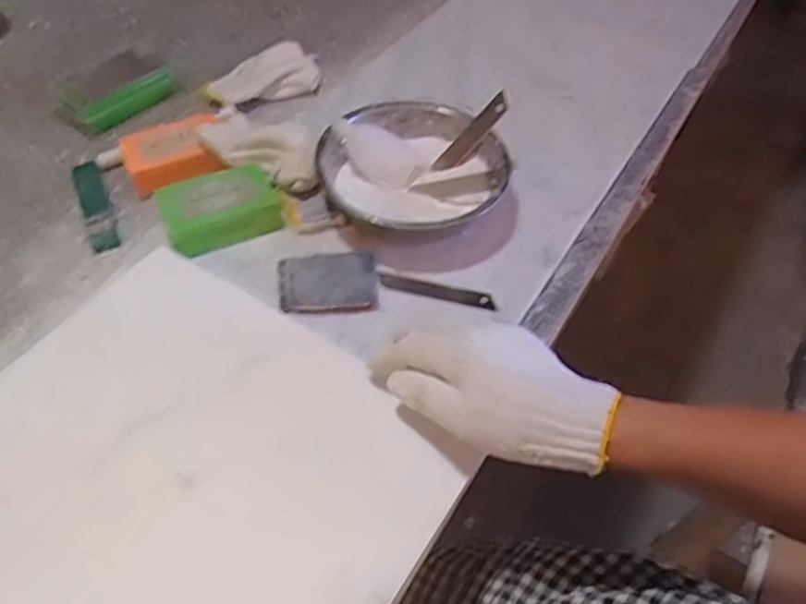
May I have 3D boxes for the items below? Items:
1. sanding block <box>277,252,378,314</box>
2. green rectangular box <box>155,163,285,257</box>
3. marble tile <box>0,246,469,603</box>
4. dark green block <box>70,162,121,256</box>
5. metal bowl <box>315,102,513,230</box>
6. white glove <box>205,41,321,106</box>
[{"bbox_3d":[-0.060,-0.014,0.537,0.077,0.010,0.058,-3,52,-4],"label":"sanding block"},{"bbox_3d":[-0.155,-0.077,0.570,0.100,0.035,0.065,-22,56,-18],"label":"green rectangular box"},{"bbox_3d":[-0.151,0.125,0.400,0.293,0.015,0.306,28,56,18],"label":"marble tile"},{"bbox_3d":[-0.272,-0.086,0.593,0.024,0.008,0.111,-20,55,-17],"label":"dark green block"},{"bbox_3d":[0.008,-0.112,0.592,0.153,0.056,0.141,1,52,-1],"label":"metal bowl"},{"bbox_3d":[-0.143,-0.236,0.710,0.121,0.021,0.061,-32,59,-24],"label":"white glove"}]

